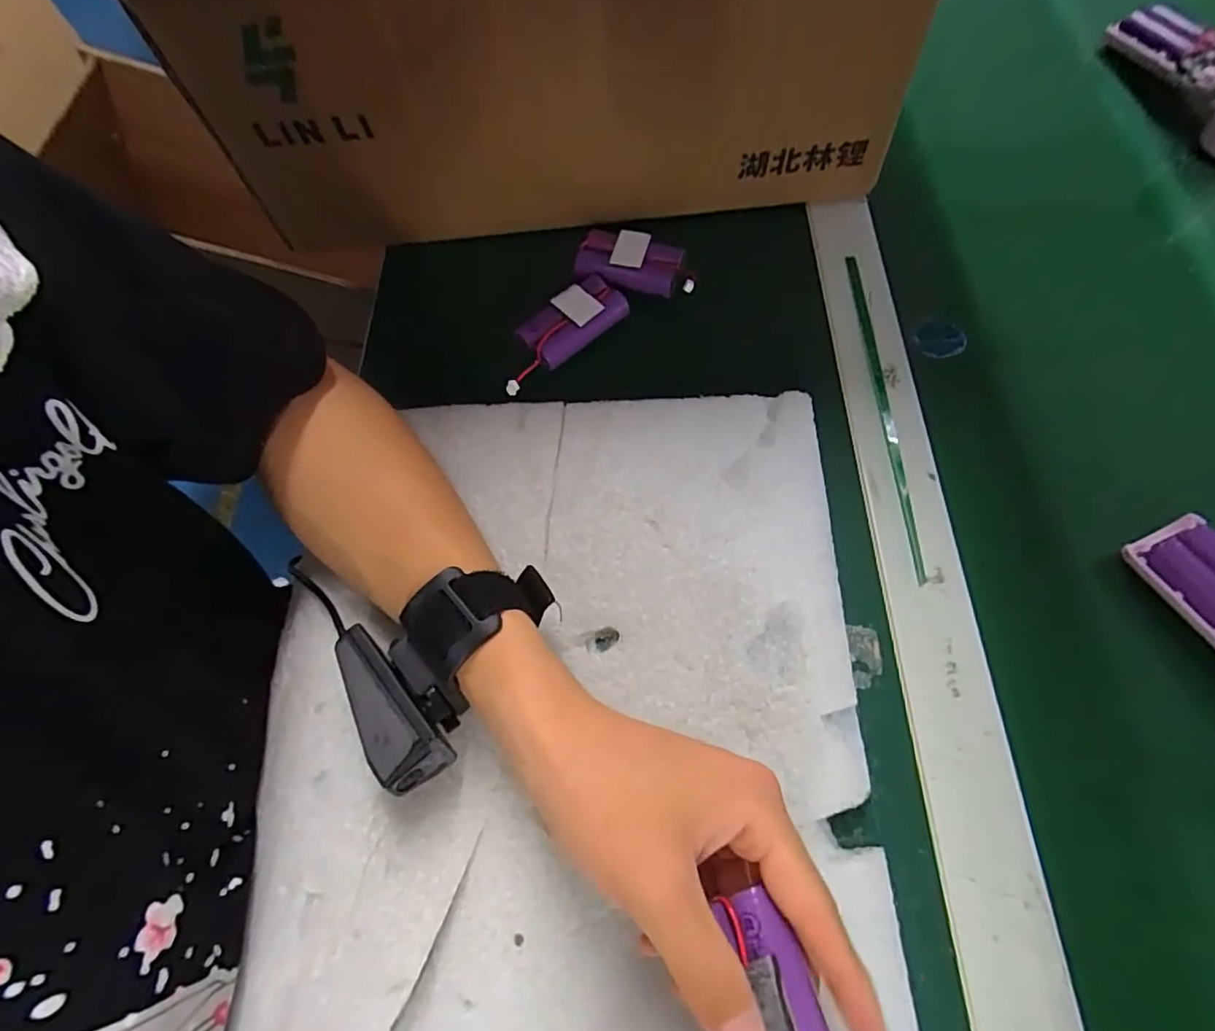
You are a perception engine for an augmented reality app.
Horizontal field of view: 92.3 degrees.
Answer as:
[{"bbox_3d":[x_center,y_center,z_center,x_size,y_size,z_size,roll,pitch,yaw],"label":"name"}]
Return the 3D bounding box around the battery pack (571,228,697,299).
[{"bbox_3d":[0.019,-0.164,0.379,0.079,0.016,0.037,19,68,9],"label":"battery pack"}]

